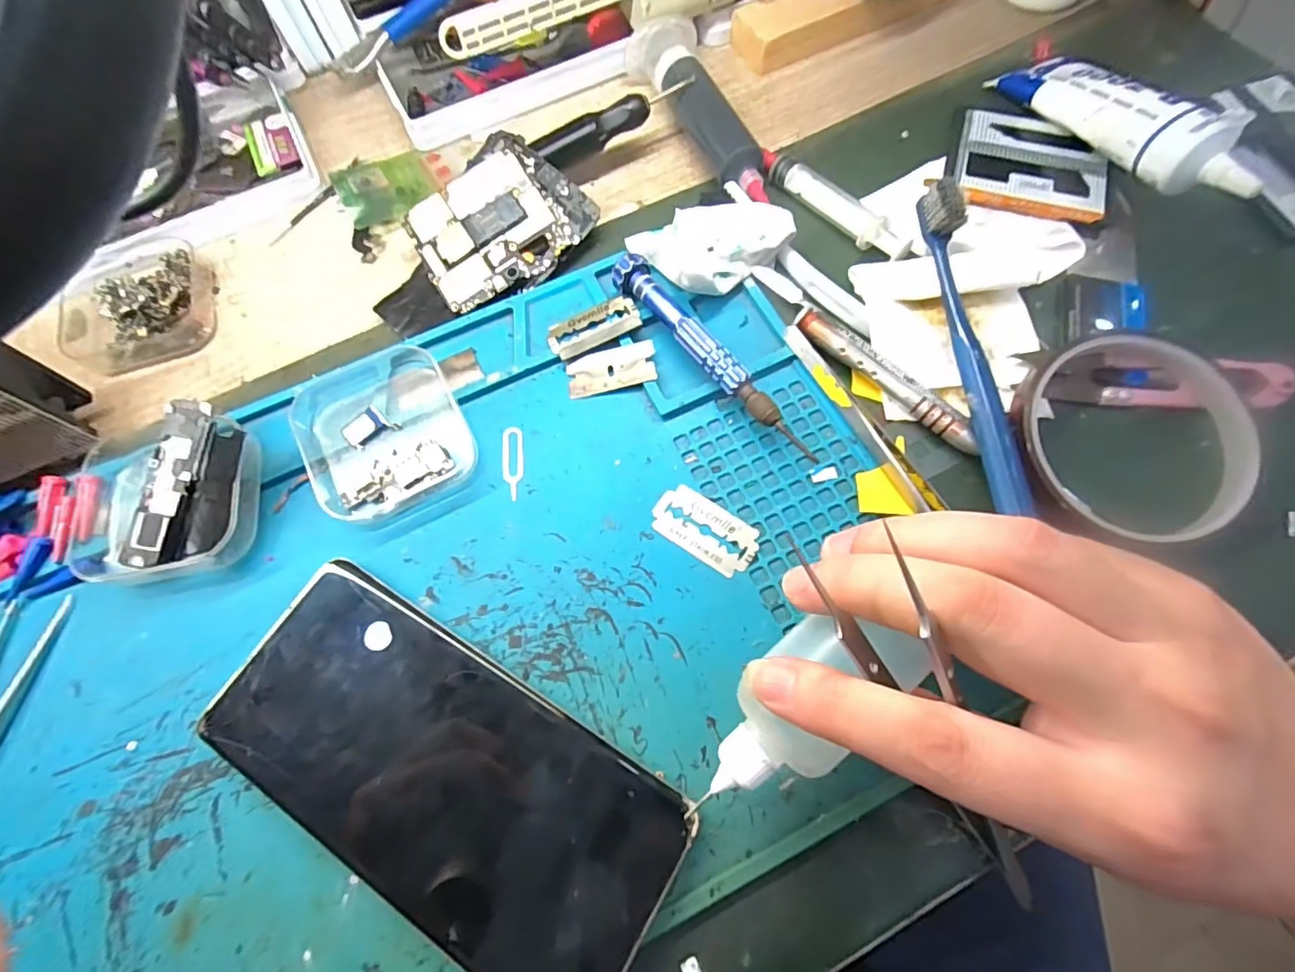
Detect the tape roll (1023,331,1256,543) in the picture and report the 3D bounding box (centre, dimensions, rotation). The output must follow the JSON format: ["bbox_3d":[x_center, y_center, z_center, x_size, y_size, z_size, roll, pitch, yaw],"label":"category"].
[{"bbox_3d":[0.189,-0.019,0.212,0.087,0.019,0.080,-1,70,2],"label":"tape roll"}]

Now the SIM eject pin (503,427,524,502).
[{"bbox_3d":[-0.057,-0.010,0.231,0.009,0.004,0.033,-2,69,-5],"label":"SIM eject pin"}]

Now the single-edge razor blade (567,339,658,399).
[{"bbox_3d":[-0.016,-0.051,0.241,0.039,0.004,0.019,-13,73,3],"label":"single-edge razor blade"}]

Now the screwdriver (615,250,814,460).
[{"bbox_3d":[0.027,-0.056,0.234,0.015,0.017,0.118,-39,72,-11],"label":"screwdriver"}]

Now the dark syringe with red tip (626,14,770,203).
[{"bbox_3d":[0.025,-0.192,0.284,0.037,0.025,0.123,-17,70,-4],"label":"dark syringe with red tip"}]

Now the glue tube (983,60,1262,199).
[{"bbox_3d":[0.222,-0.171,0.255,0.030,0.037,0.124,-22,70,-5],"label":"glue tube"}]

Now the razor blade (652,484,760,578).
[{"bbox_3d":[0.023,0.017,0.216,0.043,0.004,0.023,32,74,14],"label":"razor blade"}]

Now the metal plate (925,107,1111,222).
[{"bbox_3d":[0.188,-0.162,0.271,0.074,0.007,0.063,16,71,8],"label":"metal plate"}]

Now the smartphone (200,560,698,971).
[{"bbox_3d":[-0.070,0.097,0.185,0.162,0.011,0.075,29,74,13],"label":"smartphone"}]

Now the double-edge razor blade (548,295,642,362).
[{"bbox_3d":[-0.025,-0.072,0.247,0.042,0.004,0.021,-24,62,-3],"label":"double-edge razor blade"}]

